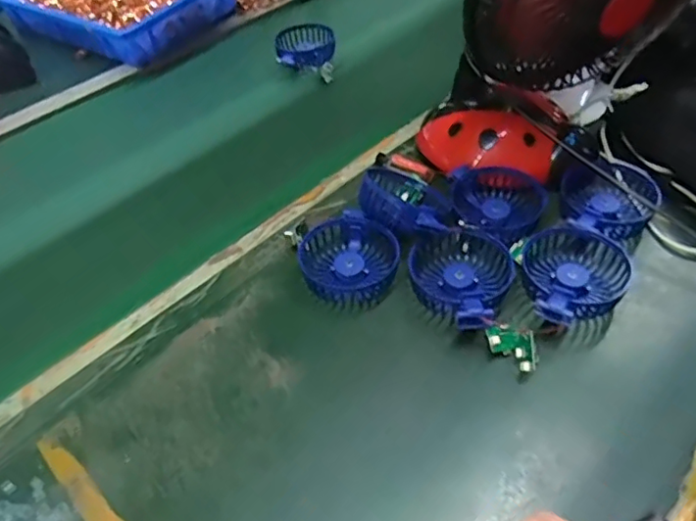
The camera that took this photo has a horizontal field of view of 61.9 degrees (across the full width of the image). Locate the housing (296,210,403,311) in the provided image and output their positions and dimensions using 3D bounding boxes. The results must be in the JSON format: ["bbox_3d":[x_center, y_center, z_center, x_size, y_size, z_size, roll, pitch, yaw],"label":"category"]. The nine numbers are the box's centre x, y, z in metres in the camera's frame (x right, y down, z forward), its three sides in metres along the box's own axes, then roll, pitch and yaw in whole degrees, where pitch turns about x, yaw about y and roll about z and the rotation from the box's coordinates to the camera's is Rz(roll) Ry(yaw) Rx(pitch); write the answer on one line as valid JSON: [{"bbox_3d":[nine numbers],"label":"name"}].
[{"bbox_3d":[0.001,-0.001,0.551,0.090,0.030,0.090,-3,45,3],"label":"housing"}]

